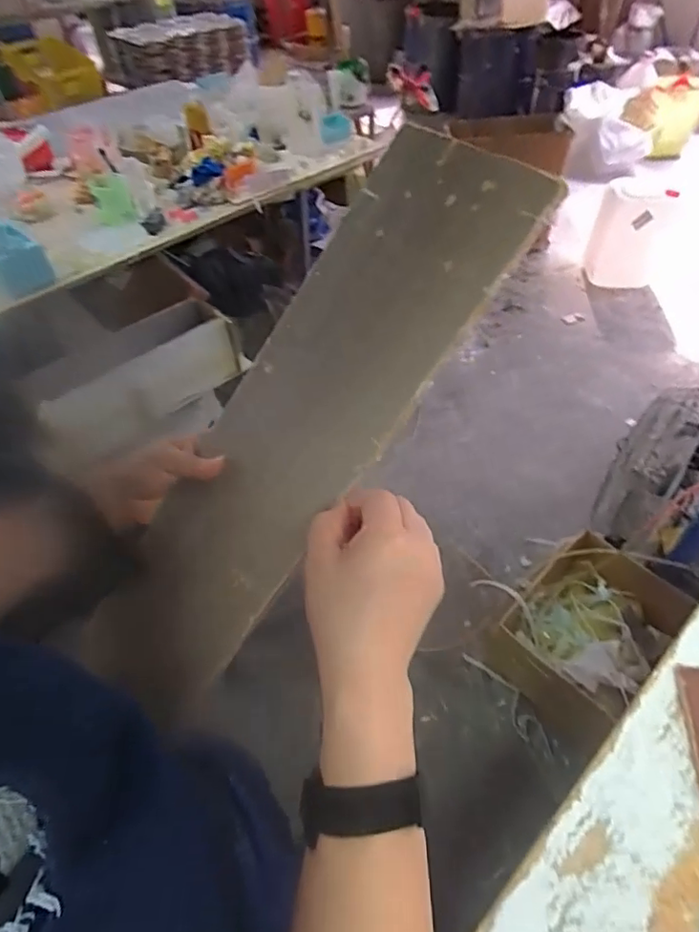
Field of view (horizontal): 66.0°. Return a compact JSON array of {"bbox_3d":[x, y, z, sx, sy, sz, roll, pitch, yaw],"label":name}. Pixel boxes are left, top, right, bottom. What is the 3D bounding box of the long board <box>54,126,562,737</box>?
[{"bbox_3d":[-0.053,-0.014,0.411,0.153,0.023,0.484,43,104,30],"label":"long board"}]

